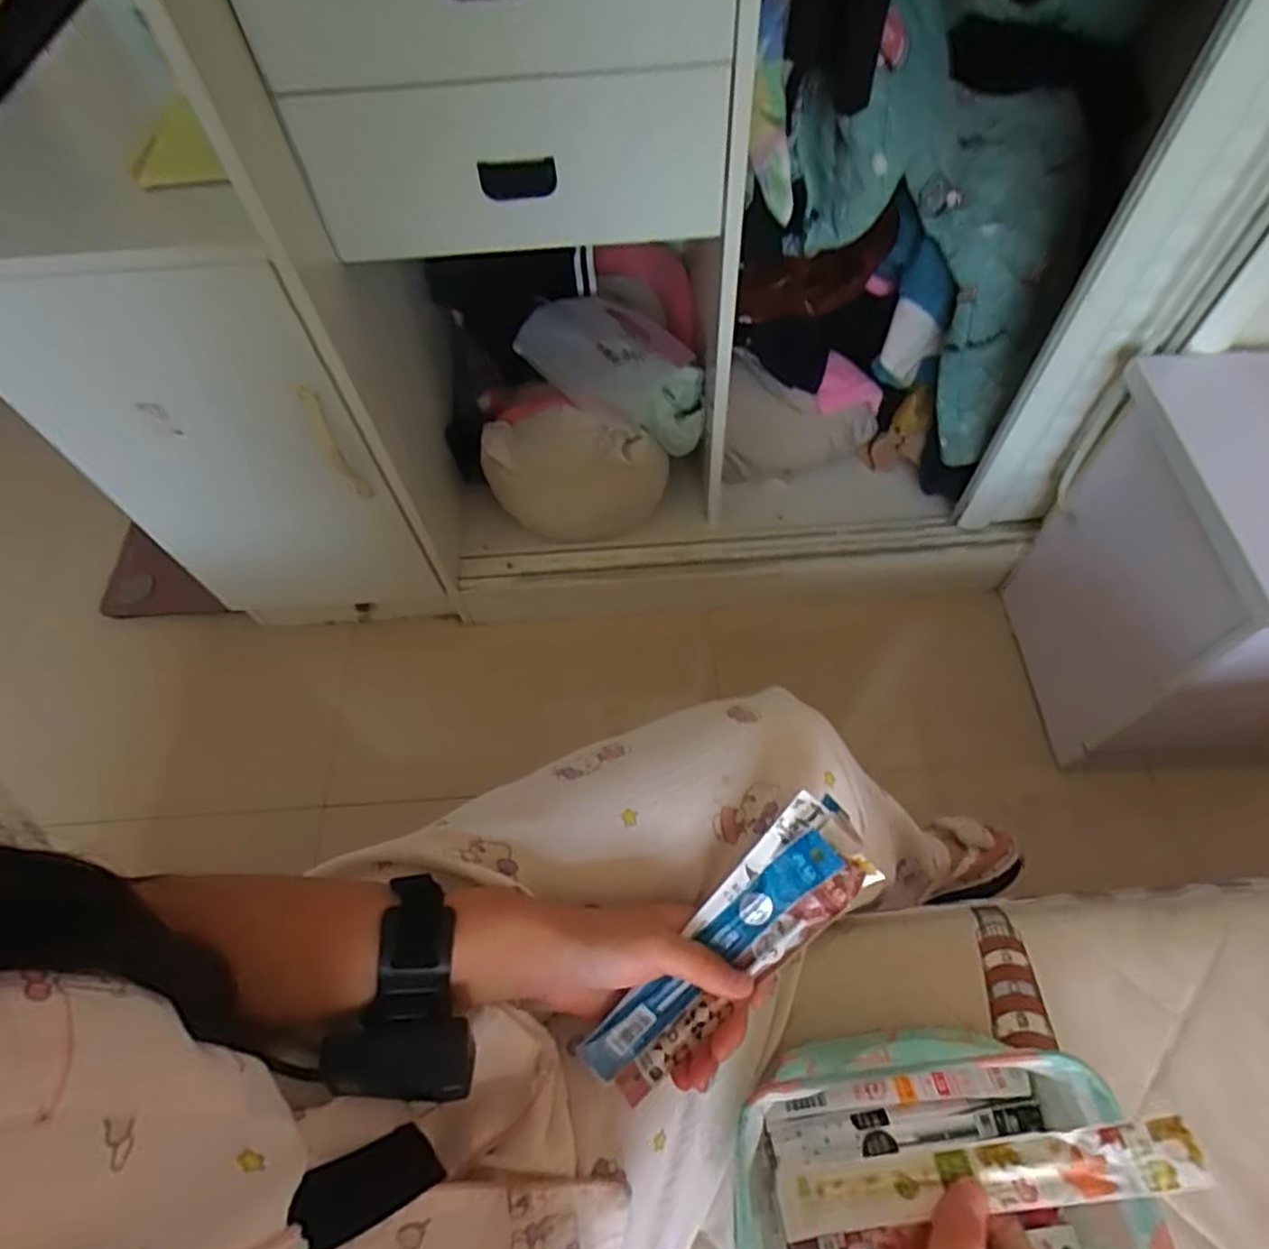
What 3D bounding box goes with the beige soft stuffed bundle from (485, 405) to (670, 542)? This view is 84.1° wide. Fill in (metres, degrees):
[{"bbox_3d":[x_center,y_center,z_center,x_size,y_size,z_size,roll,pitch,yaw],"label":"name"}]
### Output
[{"bbox_3d":[-0.085,-0.223,1.066,0.266,0.157,0.129,-11,60,-3],"label":"beige soft stuffed bundle"}]

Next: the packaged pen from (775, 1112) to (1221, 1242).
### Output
[{"bbox_3d":[0.152,0.246,0.311,0.176,0.007,0.024,-17,60,10],"label":"packaged pen"}]

